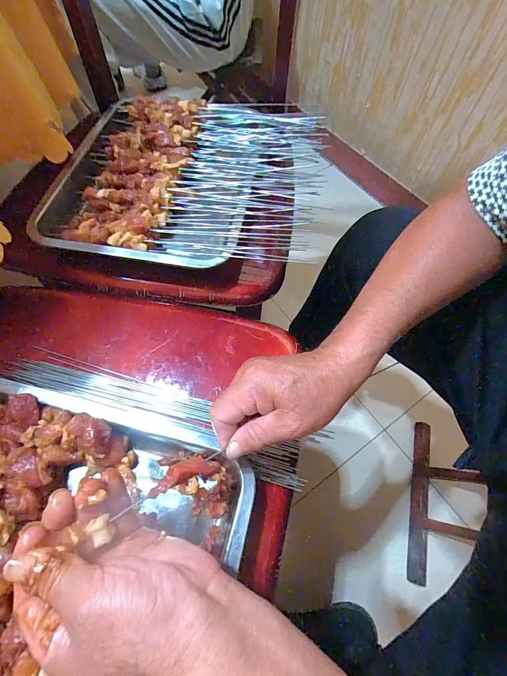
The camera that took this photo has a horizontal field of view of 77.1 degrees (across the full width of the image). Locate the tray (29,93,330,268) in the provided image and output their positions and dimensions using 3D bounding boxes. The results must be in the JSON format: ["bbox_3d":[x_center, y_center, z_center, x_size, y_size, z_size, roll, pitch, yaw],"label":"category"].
[{"bbox_3d":[-0.136,-0.233,0.465,0.313,0.063,0.322,7,63,1],"label":"tray"}]

